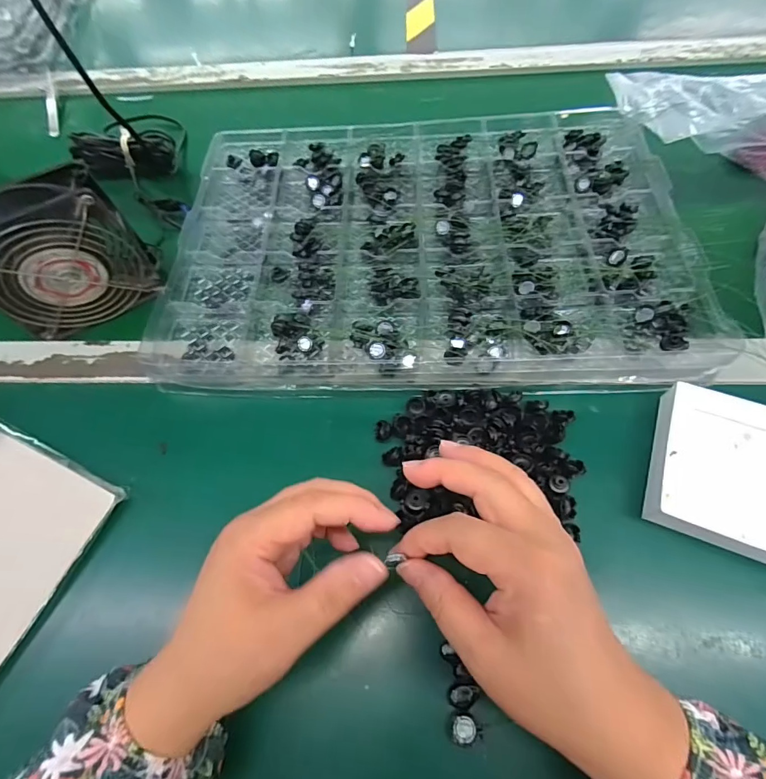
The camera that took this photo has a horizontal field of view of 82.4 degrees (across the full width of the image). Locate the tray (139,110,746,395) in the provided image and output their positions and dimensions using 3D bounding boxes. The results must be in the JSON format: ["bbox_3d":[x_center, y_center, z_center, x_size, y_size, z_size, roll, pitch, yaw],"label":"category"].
[{"bbox_3d":[0.037,-0.142,0.404,0.449,0.033,0.312,0,62,4],"label":"tray"}]

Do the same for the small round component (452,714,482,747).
[{"bbox_3d":[0.046,0.191,0.244,0.014,0.004,0.015,-2,62,3],"label":"small round component"}]

